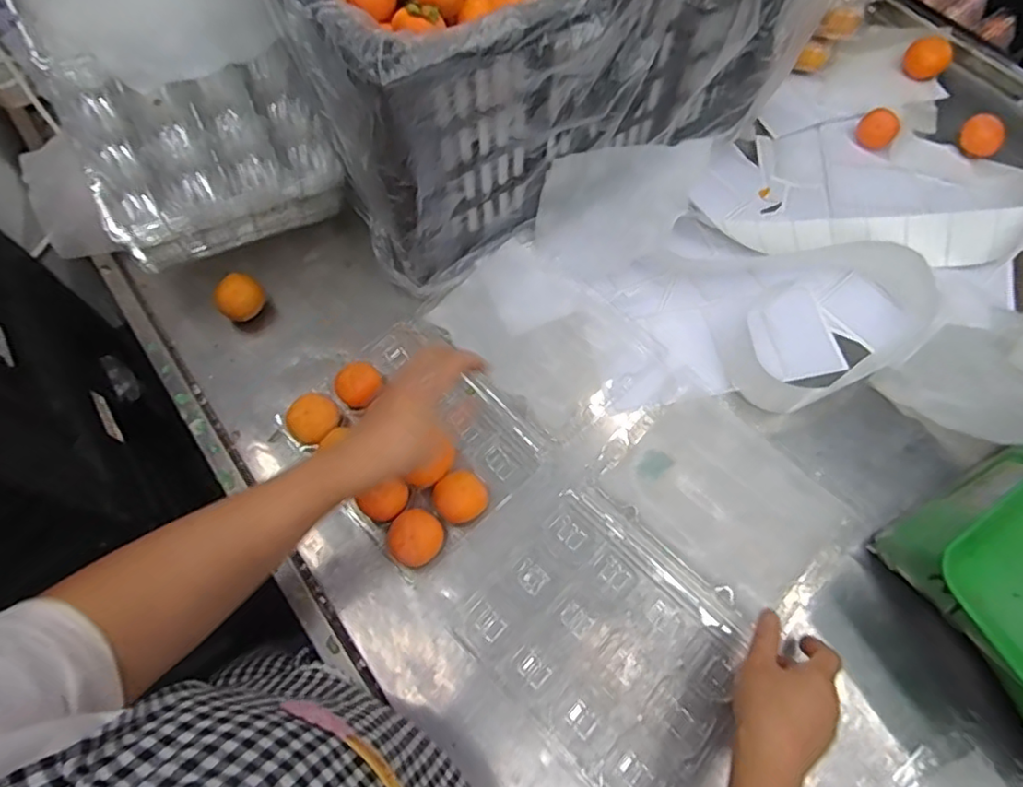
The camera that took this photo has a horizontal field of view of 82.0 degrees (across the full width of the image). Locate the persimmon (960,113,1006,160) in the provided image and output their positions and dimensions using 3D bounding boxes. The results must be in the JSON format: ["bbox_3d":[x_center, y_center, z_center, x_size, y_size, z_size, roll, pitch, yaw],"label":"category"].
[{"bbox_3d":[0.598,-0.325,0.749,0.049,0.037,0.047,39,72,16],"label":"persimmon"}]

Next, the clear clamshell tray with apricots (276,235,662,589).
[{"bbox_3d":[-0.038,-0.015,0.609,0.347,0.044,0.225,-40,71,-16],"label":"clear clamshell tray with apricots"}]

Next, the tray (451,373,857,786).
[{"bbox_3d":[0.141,0.164,0.545,0.220,0.024,0.343,42,72,17],"label":"tray"}]

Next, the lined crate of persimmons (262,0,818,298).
[{"bbox_3d":[0.019,-0.418,0.645,0.511,0.247,0.374,-26,68,-11],"label":"lined crate of persimmons"}]

